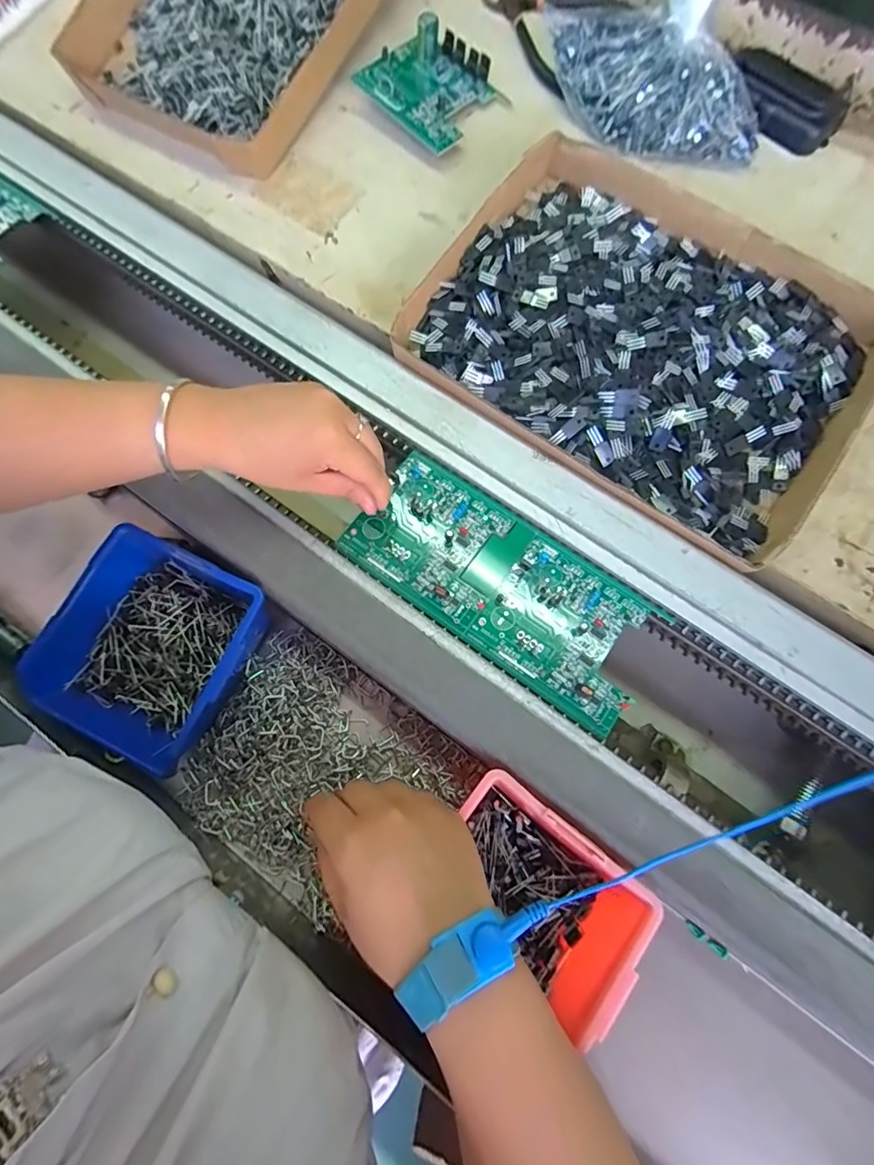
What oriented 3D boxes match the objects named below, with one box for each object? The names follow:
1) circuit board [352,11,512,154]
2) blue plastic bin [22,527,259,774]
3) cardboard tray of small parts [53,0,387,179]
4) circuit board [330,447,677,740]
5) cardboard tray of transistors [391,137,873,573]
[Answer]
[{"bbox_3d":[-0.003,-0.436,0.420,0.099,0.034,0.088,42,74,11],"label":"circuit board"},{"bbox_3d":[-0.189,0.048,0.326,0.120,0.061,0.130,27,72,7],"label":"blue plastic bin"},{"bbox_3d":[-0.173,-0.551,0.440,0.240,0.029,0.315,33,90,10],"label":"cardboard tray of small parts"},{"bbox_3d":[0.044,0.001,0.331,0.212,0.006,0.095,37,74,10],"label":"circuit board"},{"bbox_3d":[0.158,-0.177,0.360,0.321,0.051,0.224,35,73,10],"label":"cardboard tray of transistors"}]

